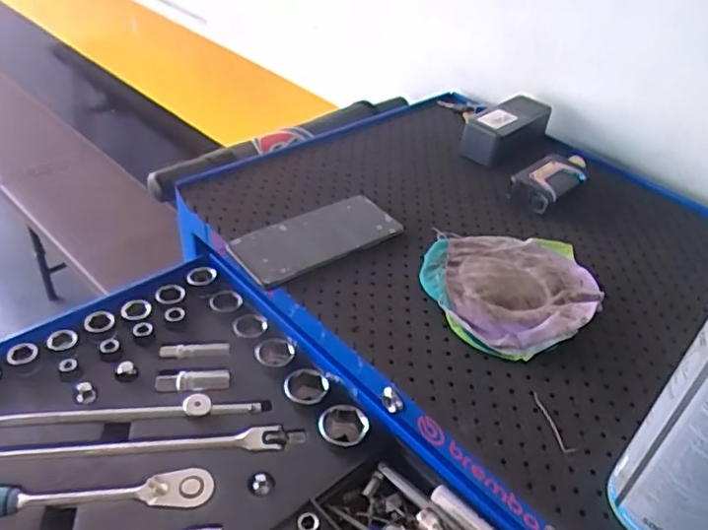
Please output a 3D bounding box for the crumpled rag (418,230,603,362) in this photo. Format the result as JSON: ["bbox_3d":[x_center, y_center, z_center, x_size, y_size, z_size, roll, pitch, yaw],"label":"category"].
[{"bbox_3d":[0.143,0.018,0.541,0.154,0.025,0.157,5,38,-1],"label":"crumpled rag"}]

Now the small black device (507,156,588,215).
[{"bbox_3d":[0.228,-0.098,0.685,0.113,0.026,0.049,-28,50,-35],"label":"small black device"}]

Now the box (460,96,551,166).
[{"bbox_3d":[0.191,-0.169,0.750,0.124,0.048,0.056,-27,49,-34],"label":"box"}]

